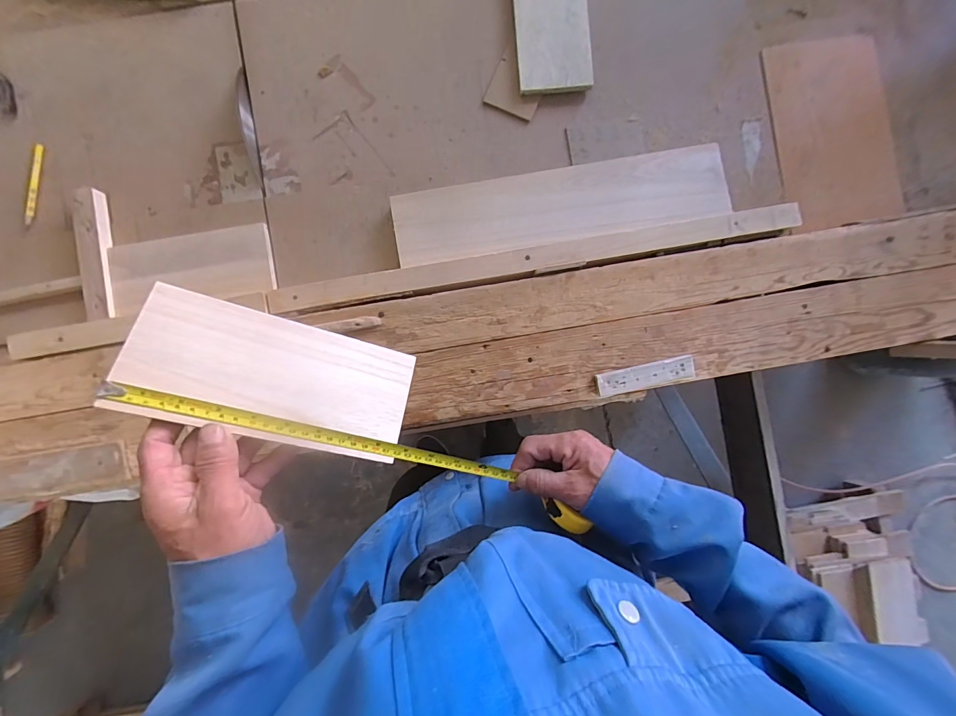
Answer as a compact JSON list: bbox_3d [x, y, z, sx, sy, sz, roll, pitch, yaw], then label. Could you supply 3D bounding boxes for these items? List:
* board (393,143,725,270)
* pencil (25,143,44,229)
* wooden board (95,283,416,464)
[{"bbox_3d":[0.102,-0.203,0.532,0.428,0.015,0.106,-9,76,3],"label":"board"},{"bbox_3d":[-0.616,-0.239,0.559,0.012,0.005,0.114,8,88,-18],"label":"pencil"},{"bbox_3d":[-0.163,0.017,0.336,0.211,0.005,0.101,17,70,-22],"label":"wooden board"}]

